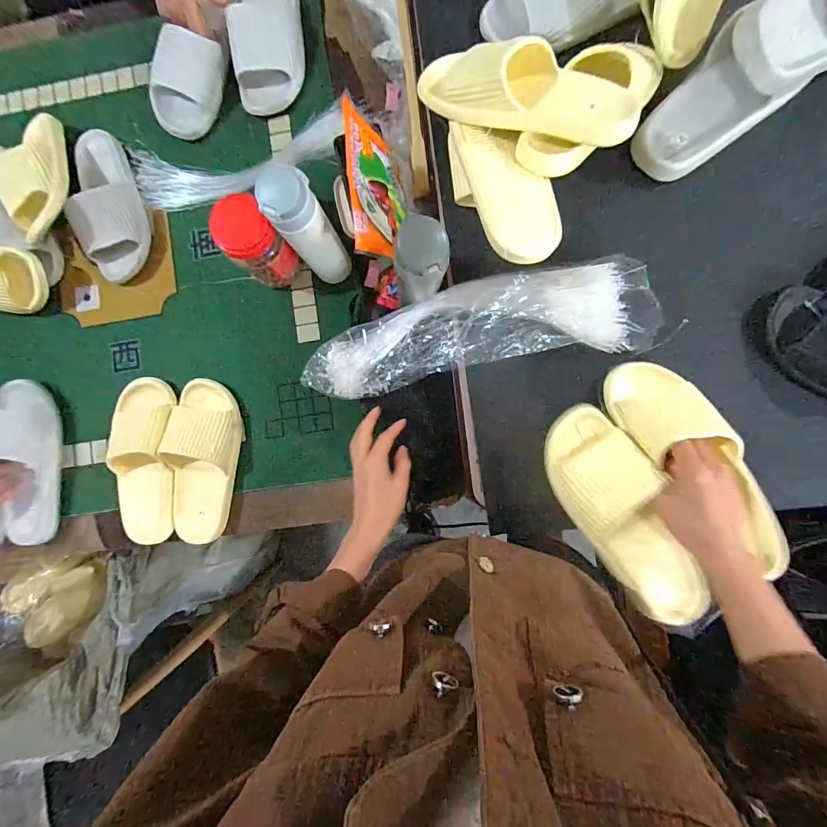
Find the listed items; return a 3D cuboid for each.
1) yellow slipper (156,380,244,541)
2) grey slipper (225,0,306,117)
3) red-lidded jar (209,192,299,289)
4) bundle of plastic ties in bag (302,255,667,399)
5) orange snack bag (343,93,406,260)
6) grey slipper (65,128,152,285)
[{"bbox_3d":[-0.348,0.078,0.655,0.108,0.065,0.268,4,88,6],"label":"yellow slipper"},{"bbox_3d":[-0.253,-0.647,0.681,0.111,0.070,0.240,-3,87,6],"label":"grey slipper"},{"bbox_3d":[-0.233,-0.251,0.610,0.076,0.147,0.073,0,88,6],"label":"red-lidded jar"},{"bbox_3d":[0.071,-0.108,0.530,0.440,0.068,0.122,-8,87,6],"label":"bundle of plastic ties in bag"},{"bbox_3d":[-0.044,-0.291,0.522,0.022,0.107,0.171,-10,89,40],"label":"orange snack bag"},{"bbox_3d":[-0.529,-0.362,0.695,0.105,0.066,0.245,-12,86,5],"label":"grey slipper"}]

